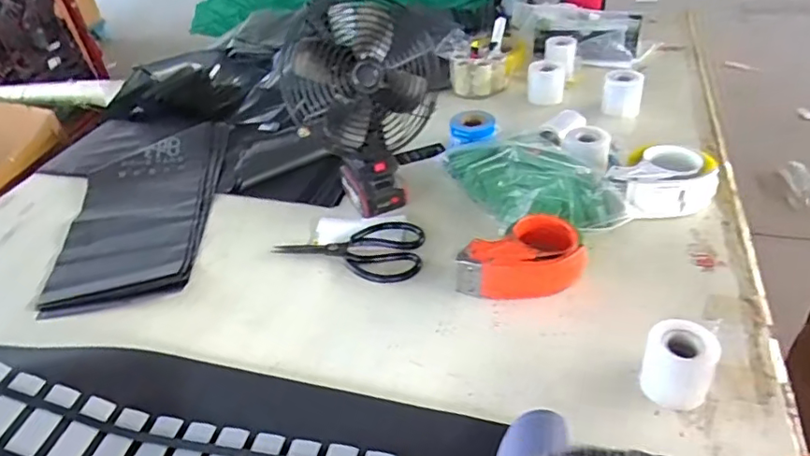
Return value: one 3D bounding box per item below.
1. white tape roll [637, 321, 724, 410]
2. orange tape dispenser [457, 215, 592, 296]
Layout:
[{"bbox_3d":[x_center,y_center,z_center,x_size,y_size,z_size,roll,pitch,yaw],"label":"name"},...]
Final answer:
[{"bbox_3d":[0.277,0.144,0.576,0.063,0.075,0.064,-4,38,3],"label":"white tape roll"},{"bbox_3d":[0.145,0.030,0.737,0.165,0.058,0.108,-6,38,1],"label":"orange tape dispenser"}]

